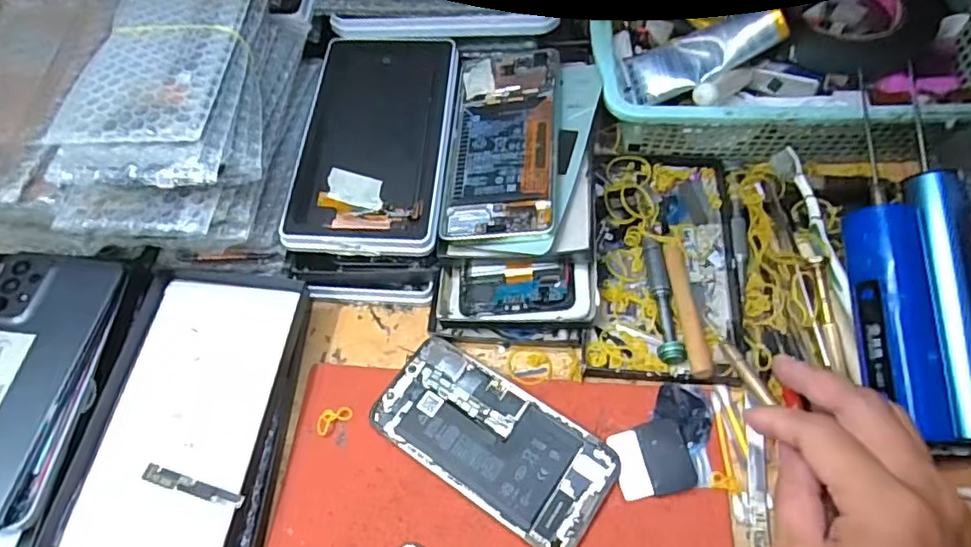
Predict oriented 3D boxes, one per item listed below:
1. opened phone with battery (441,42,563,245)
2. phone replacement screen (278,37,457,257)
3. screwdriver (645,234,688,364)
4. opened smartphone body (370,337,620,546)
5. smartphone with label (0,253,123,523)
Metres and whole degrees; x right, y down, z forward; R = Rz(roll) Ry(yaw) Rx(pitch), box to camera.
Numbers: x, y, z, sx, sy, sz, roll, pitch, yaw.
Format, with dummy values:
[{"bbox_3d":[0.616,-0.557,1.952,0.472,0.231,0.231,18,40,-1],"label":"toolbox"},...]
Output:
[{"bbox_3d":[0.013,-0.096,0.404,0.071,0.007,0.160,3,60,6],"label":"opened phone with battery"},{"bbox_3d":[-0.075,-0.095,0.408,0.099,0.008,0.174,3,62,5],"label":"phone replacement screen"},{"bbox_3d":[0.111,0.015,0.379,0.015,0.010,0.086,-4,60,2],"label":"screwdriver"},{"bbox_3d":[0.003,0.097,0.346,0.138,0.006,0.066,30,66,20],"label":"opened smartphone body"},{"bbox_3d":[-0.272,0.058,0.337,0.071,0.007,0.156,10,59,-3],"label":"smartphone with label"}]

